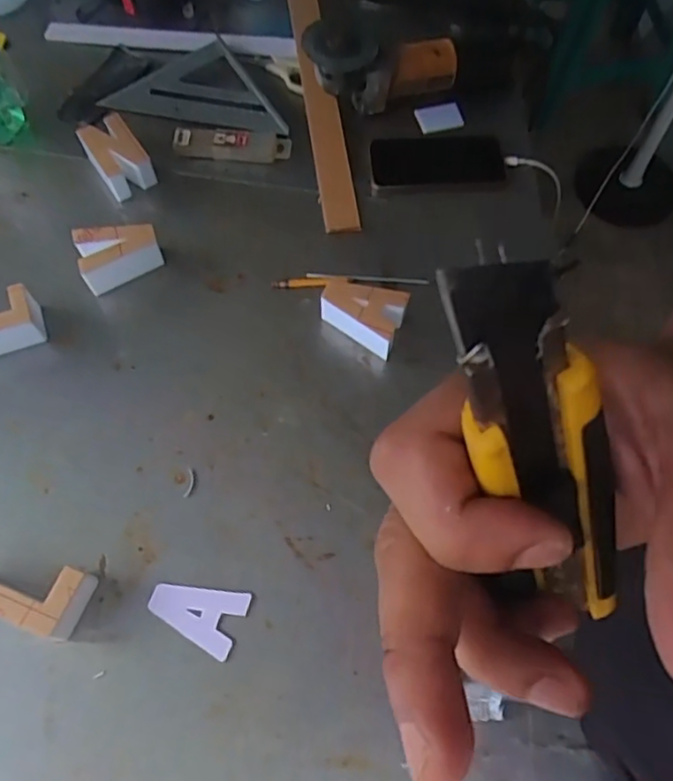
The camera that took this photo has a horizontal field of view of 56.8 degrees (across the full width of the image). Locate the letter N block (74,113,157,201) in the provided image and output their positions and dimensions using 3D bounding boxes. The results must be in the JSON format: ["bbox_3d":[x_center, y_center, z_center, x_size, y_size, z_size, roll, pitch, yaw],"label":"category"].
[{"bbox_3d":[-0.257,-0.275,0.733,0.058,0.045,0.091,-30,68,-13],"label":"letter N block"}]

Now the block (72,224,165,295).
[{"bbox_3d":[-0.233,-0.145,0.676,0.081,0.049,0.057,-16,66,-7],"label":"block"}]

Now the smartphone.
[{"bbox_3d":[0.122,-0.279,0.750,0.162,0.014,0.081,-6,65,-2],"label":"smartphone"}]

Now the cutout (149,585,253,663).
[{"bbox_3d":[-0.122,0.190,0.543,0.082,0.004,0.054,20,66,10],"label":"cutout"}]

